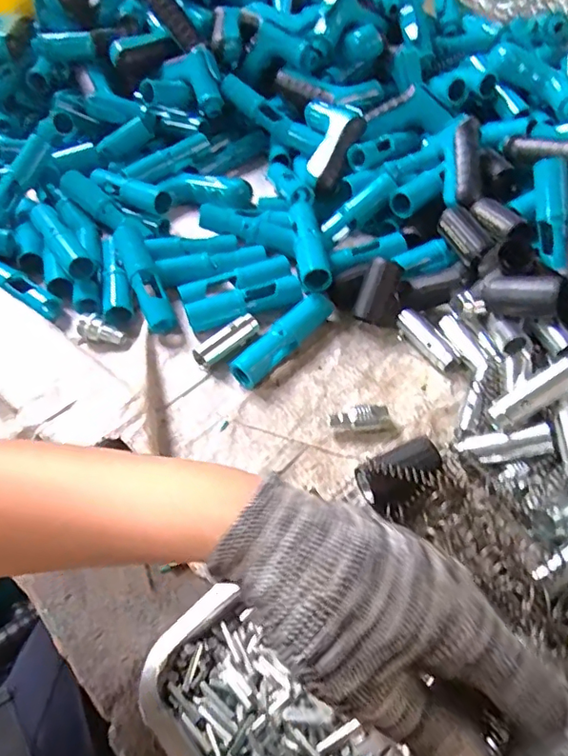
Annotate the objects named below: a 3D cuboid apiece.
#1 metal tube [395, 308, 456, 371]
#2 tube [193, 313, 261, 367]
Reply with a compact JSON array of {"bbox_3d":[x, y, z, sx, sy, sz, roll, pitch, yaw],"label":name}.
[{"bbox_3d":[0.135,-0.037,0.509,0.018,0.021,0.071,-25,54,-15],"label":"metal tube"},{"bbox_3d":[-0.055,-0.036,0.525,0.072,0.022,0.020,-34,57,-20],"label":"tube"}]

